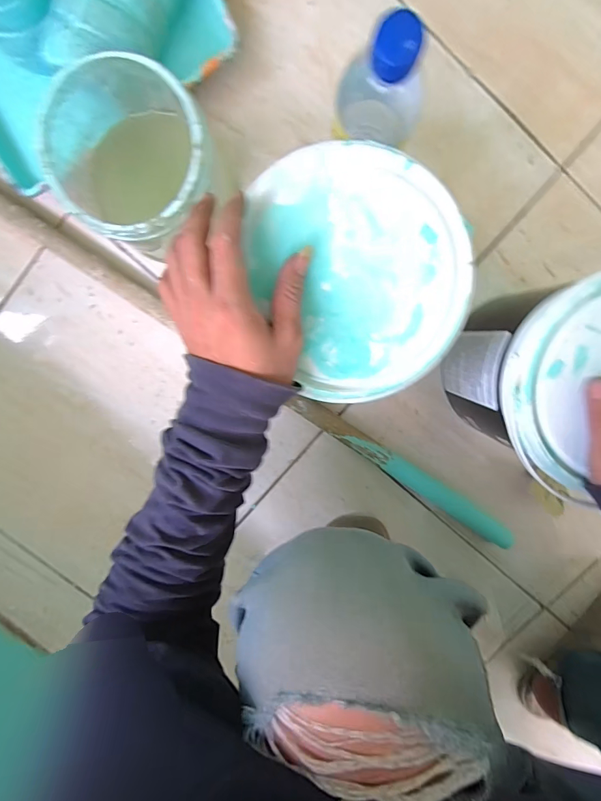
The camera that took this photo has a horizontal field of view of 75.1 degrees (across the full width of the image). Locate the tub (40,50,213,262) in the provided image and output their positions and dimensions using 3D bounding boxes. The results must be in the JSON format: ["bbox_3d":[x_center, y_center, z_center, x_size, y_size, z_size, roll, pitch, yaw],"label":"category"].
[{"bbox_3d":[-0.147,-0.216,0.372,0.136,0.130,0.127,0,99,0],"label":"tub"}]

